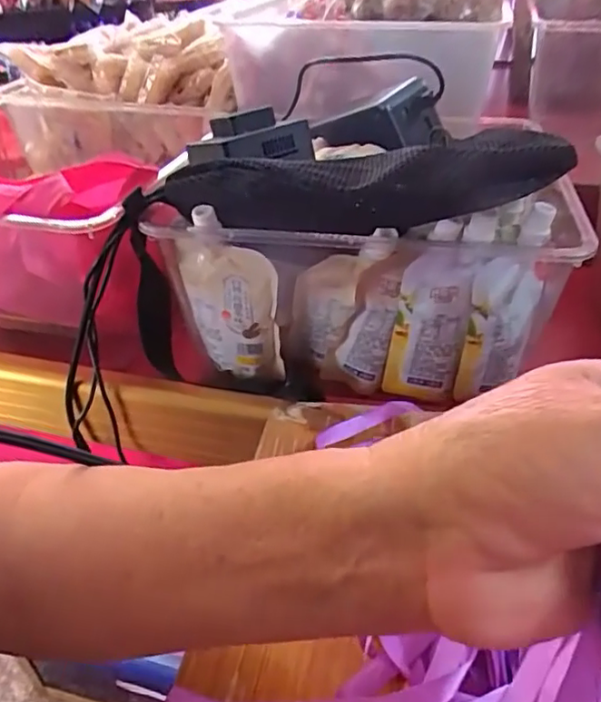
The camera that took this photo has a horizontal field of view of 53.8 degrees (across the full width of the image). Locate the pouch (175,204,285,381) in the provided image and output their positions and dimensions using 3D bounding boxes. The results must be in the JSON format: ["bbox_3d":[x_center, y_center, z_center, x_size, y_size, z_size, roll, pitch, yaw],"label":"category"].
[{"bbox_3d":[-0.051,-0.036,0.431,0.070,0.139,0.019,3,37,9],"label":"pouch"}]

